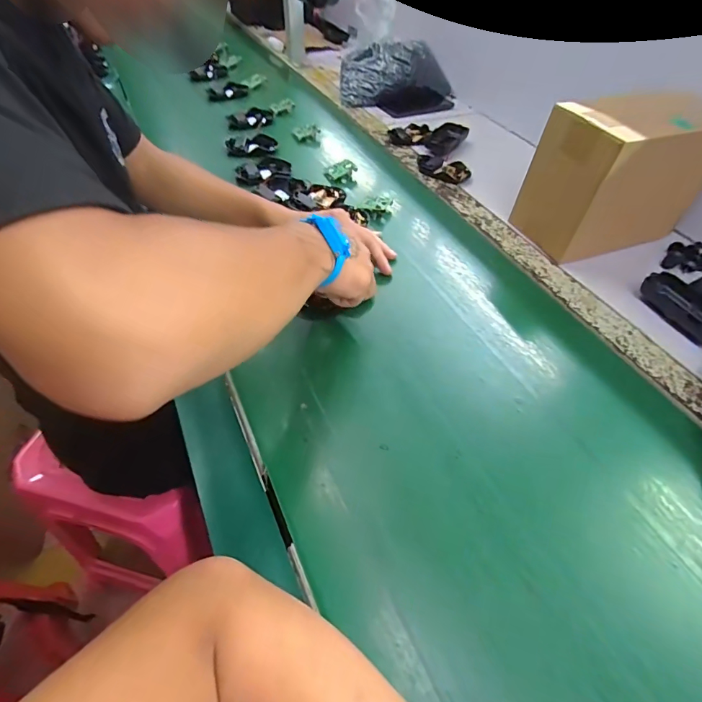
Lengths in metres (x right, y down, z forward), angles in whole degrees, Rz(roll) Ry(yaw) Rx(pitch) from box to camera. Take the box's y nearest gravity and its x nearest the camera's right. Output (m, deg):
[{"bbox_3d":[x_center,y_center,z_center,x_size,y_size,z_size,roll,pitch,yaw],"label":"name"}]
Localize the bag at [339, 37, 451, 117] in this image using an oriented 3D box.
[{"bbox_3d":[0.104,-0.598,0.903,0.252,0.091,0.166,5,50,2],"label":"bag"}]

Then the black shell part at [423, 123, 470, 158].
[{"bbox_3d":[0.184,-0.404,0.792,0.057,0.021,0.117,30,55,21],"label":"black shell part"}]

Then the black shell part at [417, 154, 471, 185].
[{"bbox_3d":[0.159,-0.318,0.719,0.092,0.019,0.053,32,56,23],"label":"black shell part"}]

